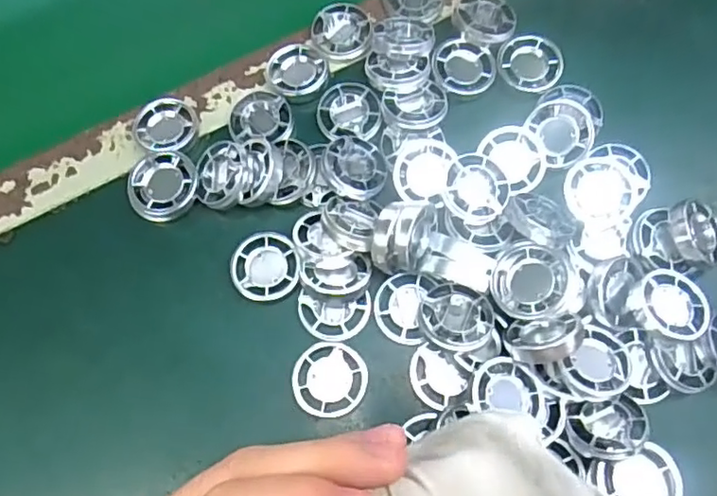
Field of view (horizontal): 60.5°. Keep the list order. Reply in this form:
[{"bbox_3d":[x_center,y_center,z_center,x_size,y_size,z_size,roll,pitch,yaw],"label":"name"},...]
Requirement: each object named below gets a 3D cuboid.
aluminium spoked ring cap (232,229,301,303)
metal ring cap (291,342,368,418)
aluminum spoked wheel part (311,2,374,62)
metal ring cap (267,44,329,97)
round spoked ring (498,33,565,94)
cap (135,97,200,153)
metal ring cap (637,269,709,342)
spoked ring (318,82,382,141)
[{"bbox_3d":[-0.052,0.010,0.346,0.038,0.011,0.039,0,73,1],"label":"aluminium spoked ring cap"},{"bbox_3d":[-0.015,0.069,0.324,0.038,0.004,0.039,0,73,1],"label":"metal ring cap"},{"bbox_3d":[-0.010,-0.138,0.394,0.038,0.005,0.041,4,73,3],"label":"aluminum spoked wheel part"},{"bbox_3d":[-0.038,-0.112,0.384,0.036,0.005,0.039,0,73,1],"label":"metal ring cap"},{"bbox_3d":[0.105,-0.111,0.377,0.038,0.014,0.034,36,77,12],"label":"round spoked ring"},{"bbox_3d":[-0.118,-0.075,0.379,0.038,0.012,0.038,0,73,1],"label":"cap"},{"bbox_3d":[0.163,0.029,0.316,0.033,0.013,0.038,-29,74,-7],"label":"metal ring cap"},{"bbox_3d":[-0.005,-0.083,0.372,0.037,0.004,0.036,2,73,2],"label":"spoked ring"}]

